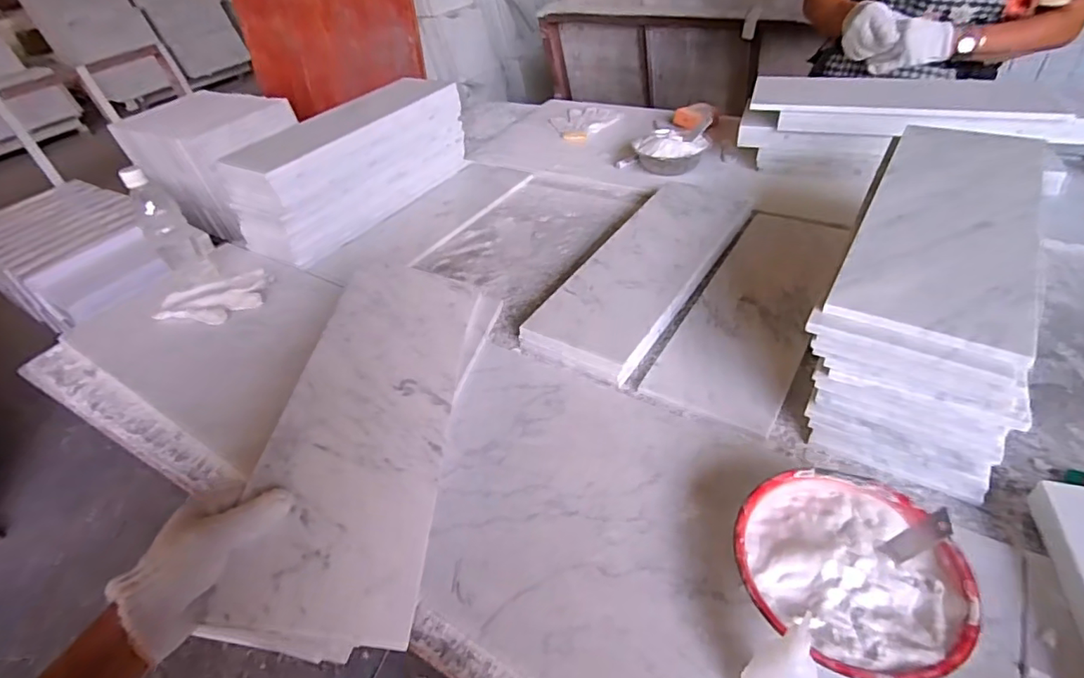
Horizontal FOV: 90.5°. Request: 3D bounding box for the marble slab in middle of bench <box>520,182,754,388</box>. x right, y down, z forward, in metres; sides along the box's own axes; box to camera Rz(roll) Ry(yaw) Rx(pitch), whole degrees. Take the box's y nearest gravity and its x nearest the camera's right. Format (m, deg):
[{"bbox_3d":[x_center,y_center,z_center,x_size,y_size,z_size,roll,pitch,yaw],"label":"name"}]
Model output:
[{"bbox_3d":[0.156,-0.111,0.803,0.164,0.050,0.448,20,46,28],"label":"marble slab in middle of bench"}]

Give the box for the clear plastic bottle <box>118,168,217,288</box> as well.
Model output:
[{"bbox_3d":[-0.604,-0.177,0.866,0.064,0.181,0.059,-27,44,-19],"label":"clear plastic bottle"}]

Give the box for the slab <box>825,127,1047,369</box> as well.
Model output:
[{"bbox_3d":[0.438,-0.135,0.574,0.148,0.016,0.436,21,47,28],"label":"slab"}]

